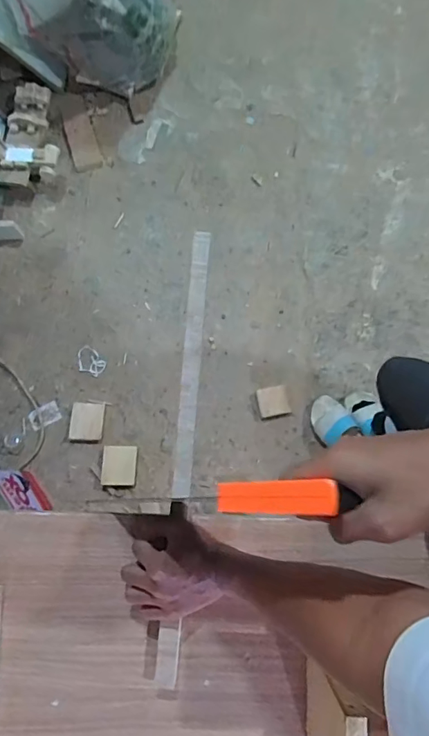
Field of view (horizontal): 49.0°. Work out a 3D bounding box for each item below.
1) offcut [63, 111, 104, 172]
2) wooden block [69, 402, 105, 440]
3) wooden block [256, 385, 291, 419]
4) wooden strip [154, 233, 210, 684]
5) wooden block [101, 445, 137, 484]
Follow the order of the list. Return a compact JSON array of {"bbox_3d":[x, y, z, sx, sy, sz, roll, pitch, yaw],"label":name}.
[{"bbox_3d":[-0.422,-0.724,1.500,0.094,0.017,0.180,-17,92,-21],"label":"offcut"},{"bbox_3d":[-0.366,0.151,1.349,0.095,0.013,0.105,2,78,2],"label":"wooden block"},{"bbox_3d":[0.171,0.097,1.359,0.085,0.011,0.086,-12,78,-1],"label":"wooden block"},{"bbox_3d":[-0.035,0.090,0.577,0.025,0.019,0.543,4,79,2],"label":"wooden strip"},{"bbox_3d":[-0.266,0.271,1.314,0.091,0.012,0.105,1,78,1],"label":"wooden block"}]

